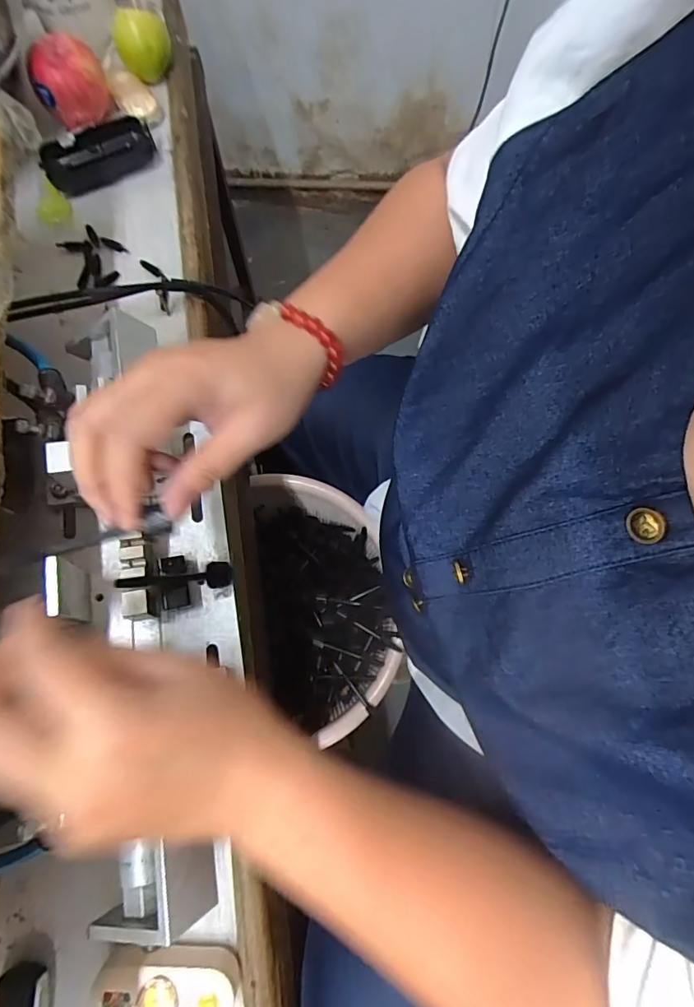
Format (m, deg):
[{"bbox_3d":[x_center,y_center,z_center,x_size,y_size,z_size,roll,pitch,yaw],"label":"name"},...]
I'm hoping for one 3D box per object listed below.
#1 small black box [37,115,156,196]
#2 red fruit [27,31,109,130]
[{"bbox_3d":[-0.255,-0.359,0.477,0.109,0.022,0.051,-24,74,-8],"label":"small black box"},{"bbox_3d":[-0.287,-0.435,0.477,0.067,0.060,0.052,-30,75,-9],"label":"red fruit"}]

